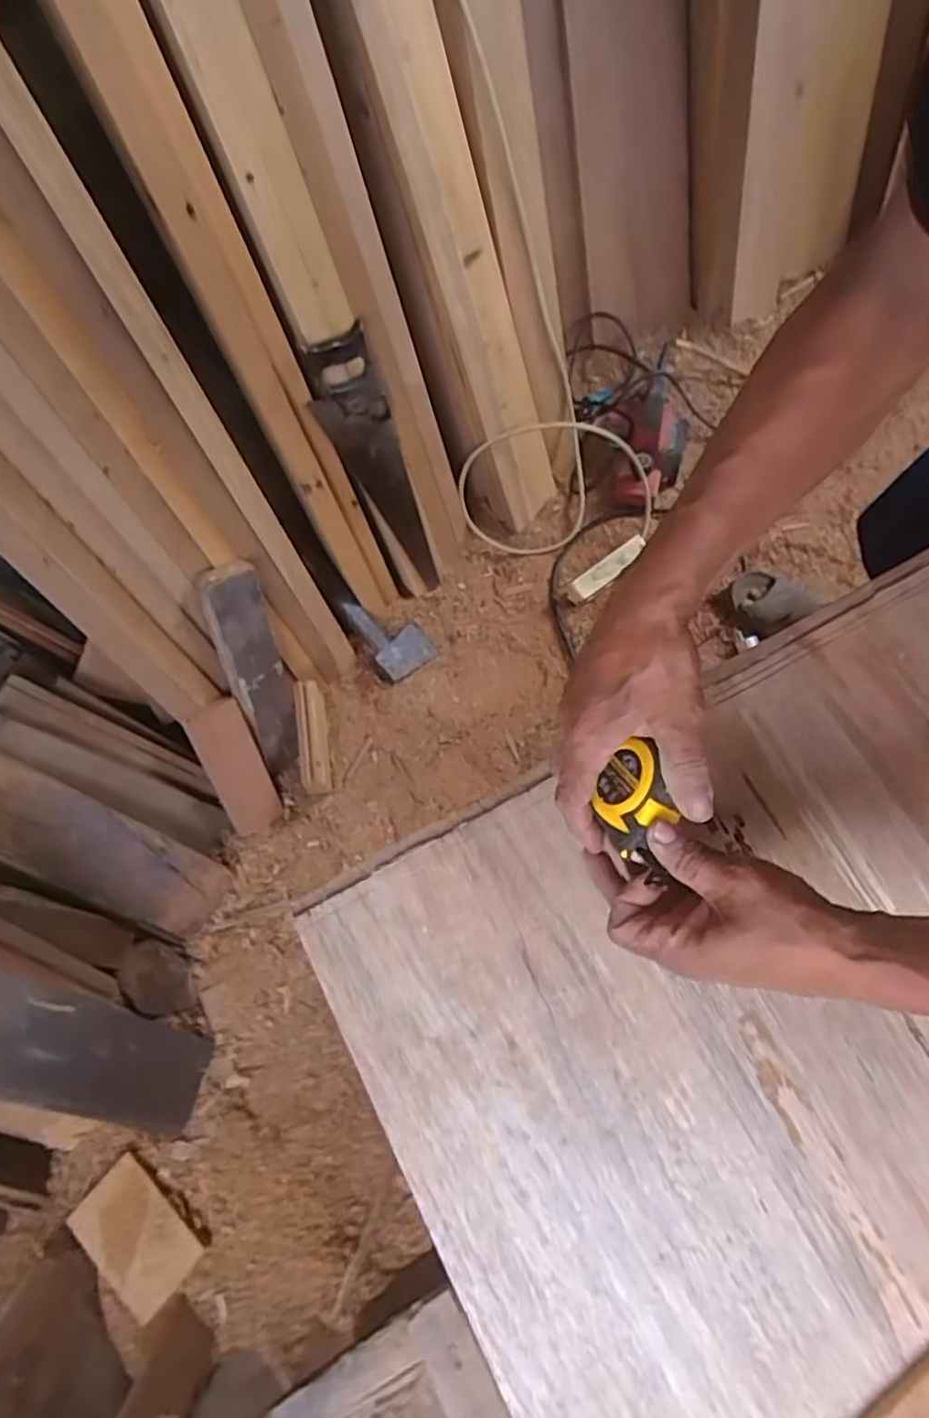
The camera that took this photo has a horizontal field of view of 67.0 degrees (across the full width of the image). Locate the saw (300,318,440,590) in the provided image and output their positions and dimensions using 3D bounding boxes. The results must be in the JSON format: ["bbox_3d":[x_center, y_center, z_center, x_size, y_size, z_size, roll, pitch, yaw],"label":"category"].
[{"bbox_3d":[-0.132,-0.341,1.073,0.105,0.450,0.025,-37,59,-13],"label":"saw"}]

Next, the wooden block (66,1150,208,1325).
[{"bbox_3d":[-0.429,0.683,0.913,0.161,0.019,0.116,39,76,15],"label":"wooden block"}]

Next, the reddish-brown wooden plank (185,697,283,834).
[{"bbox_3d":[-0.351,0.088,1.072,0.082,0.222,0.020,-24,30,-17],"label":"reddish-brown wooden plank"}]

